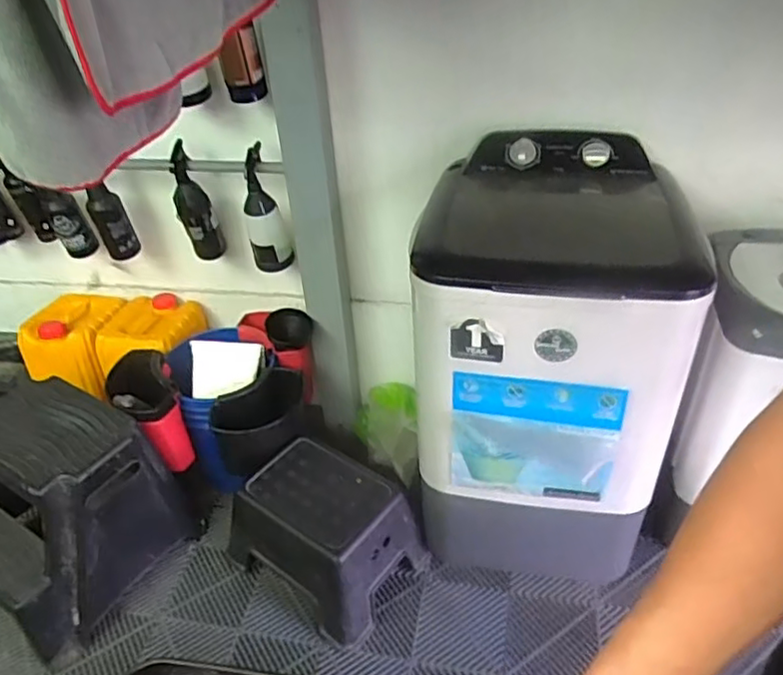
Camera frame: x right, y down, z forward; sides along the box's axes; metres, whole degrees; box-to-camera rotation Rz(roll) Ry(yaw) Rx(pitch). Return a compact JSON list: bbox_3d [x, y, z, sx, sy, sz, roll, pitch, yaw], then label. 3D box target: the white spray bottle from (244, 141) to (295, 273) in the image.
[{"bbox_3d":[-0.296,-0.287,1.510,0.102,0.304,0.095,-13,38,-14],"label":"white spray bottle"}]

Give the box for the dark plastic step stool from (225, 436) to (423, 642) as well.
[{"bbox_3d":[-0.159,0.455,1.485,0.386,0.257,0.283,24,44,31],"label":"dark plastic step stool"}]

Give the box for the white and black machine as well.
[{"bbox_3d":[0.332,-0.037,1.313,0.512,0.589,0.486,7,38,13],"label":"white and black machine"}]

